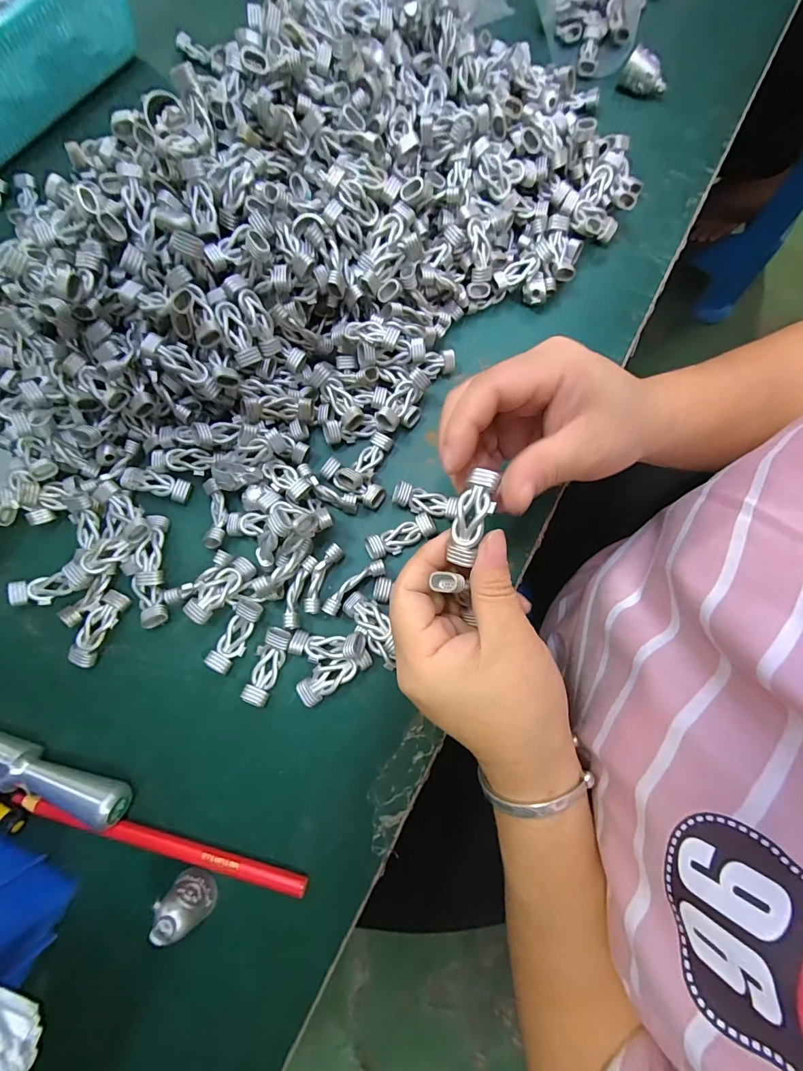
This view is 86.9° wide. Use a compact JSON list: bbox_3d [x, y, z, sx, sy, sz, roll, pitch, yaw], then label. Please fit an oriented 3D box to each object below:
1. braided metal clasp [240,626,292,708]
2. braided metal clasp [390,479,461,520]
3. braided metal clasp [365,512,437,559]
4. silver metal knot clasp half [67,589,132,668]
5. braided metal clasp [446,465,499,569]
[{"bbox_3d":[-0.080,0.077,0.252,0.017,0.009,0.044,20,78,4],"label":"braided metal clasp"},{"bbox_3d":[0.016,-0.023,0.276,0.042,0.010,0.017,13,78,3],"label":"braided metal clasp"},{"bbox_3d":[-0.001,0.001,0.270,0.044,0.011,0.017,-26,79,-6],"label":"braided metal clasp"},{"bbox_3d":[-0.182,0.056,0.256,0.017,0.009,0.045,26,78,5],"label":"silver metal knot clasp half"},{"bbox_3d":[0.033,-0.008,0.198,0.015,0.007,0.045,17,97,4],"label":"braided metal clasp"}]

